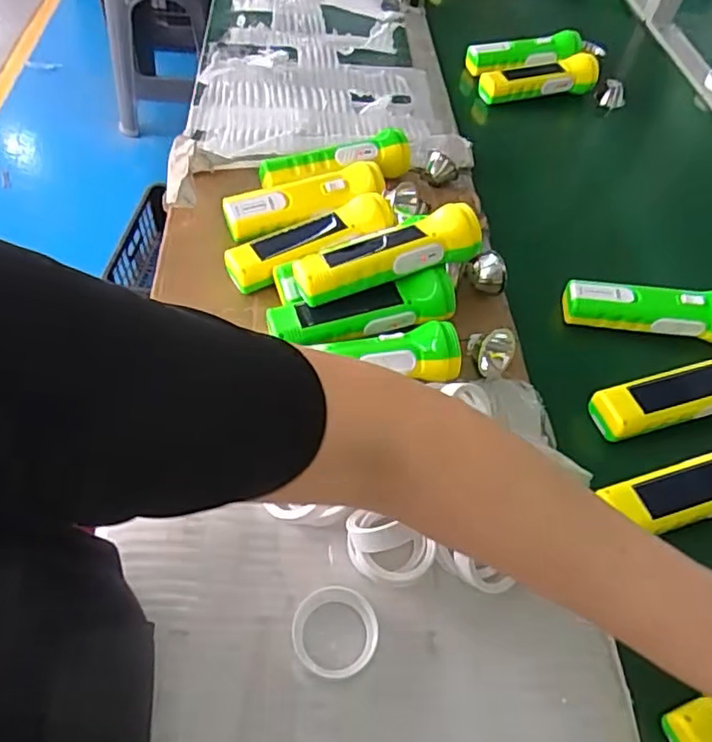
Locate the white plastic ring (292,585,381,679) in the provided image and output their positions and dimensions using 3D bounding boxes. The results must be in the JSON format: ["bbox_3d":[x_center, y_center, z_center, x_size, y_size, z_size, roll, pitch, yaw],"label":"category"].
[{"bbox_3d":[-0.014,0.169,0.382,0.054,0.012,0.052,3,55,-1],"label":"white plastic ring"}]

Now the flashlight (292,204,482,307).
[{"bbox_3d":[0.028,-0.102,0.513,0.161,0.051,0.048,-13,56,-16],"label":"flashlight"}]

